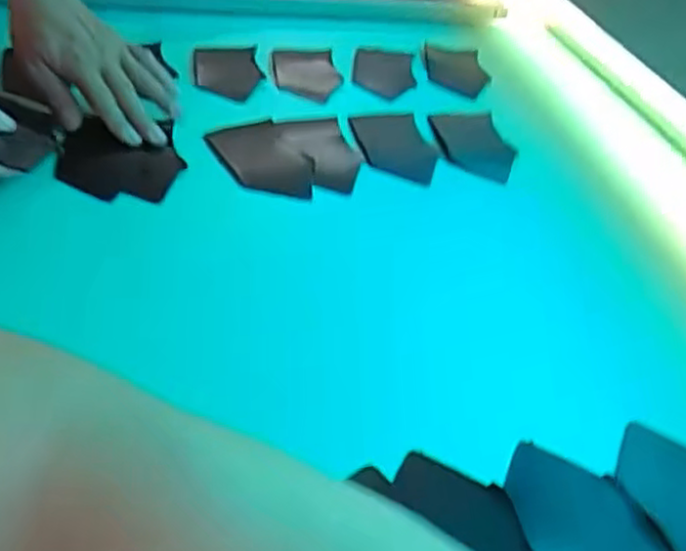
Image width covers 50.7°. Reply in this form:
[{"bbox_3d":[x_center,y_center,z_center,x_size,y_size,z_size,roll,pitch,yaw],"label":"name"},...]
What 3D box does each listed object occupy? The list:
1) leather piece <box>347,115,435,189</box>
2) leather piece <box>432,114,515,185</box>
[{"bbox_3d":[0.053,-0.132,0.731,0.068,0.009,0.137,-3,39,-13],"label":"leather piece"},{"bbox_3d":[0.137,-0.136,0.758,0.069,0.009,0.141,-1,41,-6],"label":"leather piece"}]

